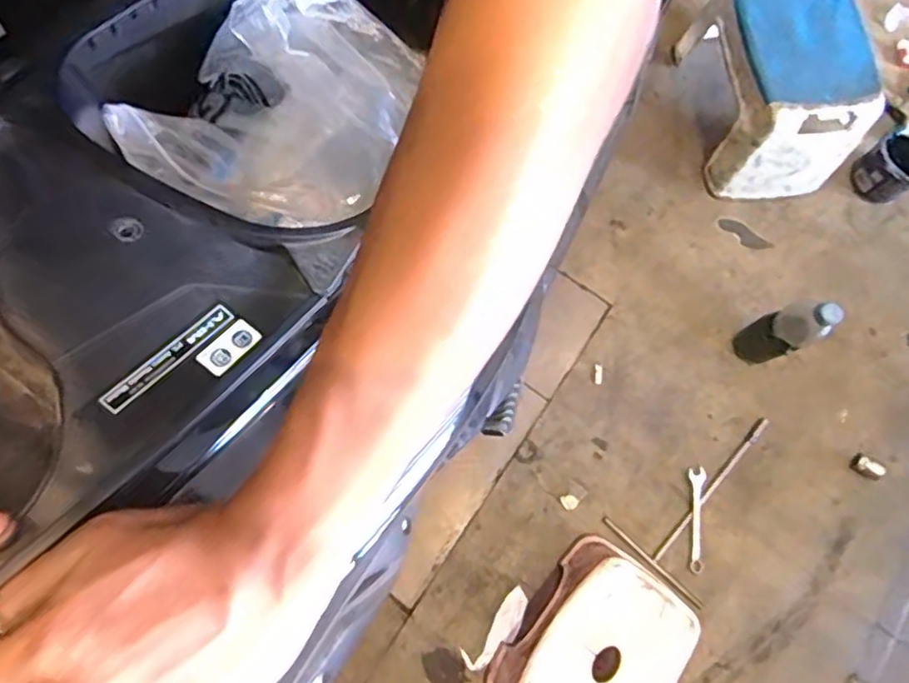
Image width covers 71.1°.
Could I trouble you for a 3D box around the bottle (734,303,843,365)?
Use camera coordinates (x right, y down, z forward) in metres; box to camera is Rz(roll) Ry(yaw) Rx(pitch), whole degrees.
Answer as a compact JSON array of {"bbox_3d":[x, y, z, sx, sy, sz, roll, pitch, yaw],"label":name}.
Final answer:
[{"bbox_3d":[0.520,-0.015,1.011,0.063,0.258,0.070,-24,78,-9],"label":"bottle"}]

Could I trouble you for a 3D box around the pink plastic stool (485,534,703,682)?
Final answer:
[{"bbox_3d":[0.192,0.431,0.892,0.182,0.154,0.275,38,77,7],"label":"pink plastic stool"}]

